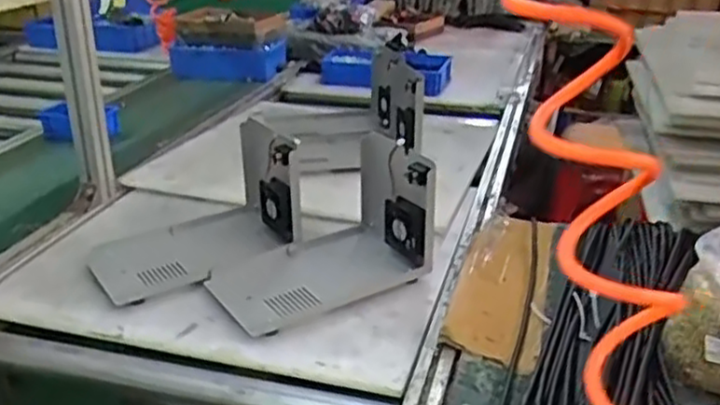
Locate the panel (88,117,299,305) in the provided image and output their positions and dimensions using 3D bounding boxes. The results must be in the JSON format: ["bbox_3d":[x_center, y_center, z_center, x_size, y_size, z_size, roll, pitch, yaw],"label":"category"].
[{"bbox_3d":[-0.242,0.009,1.040,0.279,0.165,0.198,-20,31,-37],"label":"panel"}]

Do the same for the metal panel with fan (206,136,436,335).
[{"bbox_3d":[-0.054,0.035,0.984,0.276,0.174,0.174,-17,29,-33],"label":"metal panel with fan"}]

